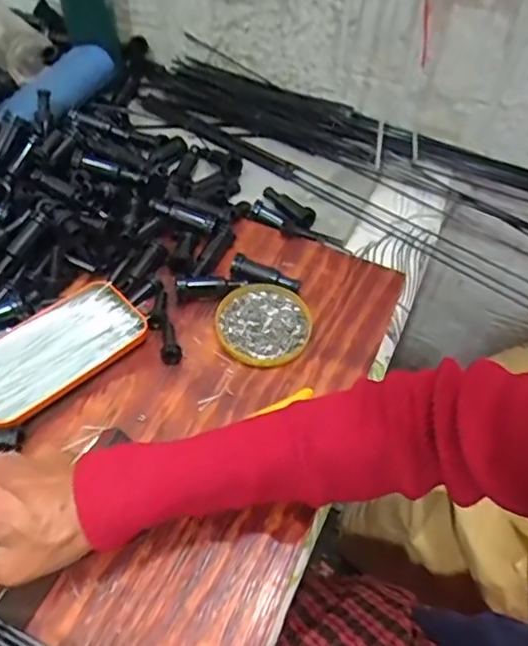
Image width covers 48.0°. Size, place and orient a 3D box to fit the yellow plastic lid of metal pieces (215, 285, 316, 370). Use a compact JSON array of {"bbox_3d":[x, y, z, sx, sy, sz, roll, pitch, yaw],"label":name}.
[{"bbox_3d":[0.000,0.001,0.527,0.082,0.009,0.084,2,53,-2],"label":"yellow plastic lid of metal pieces"}]

